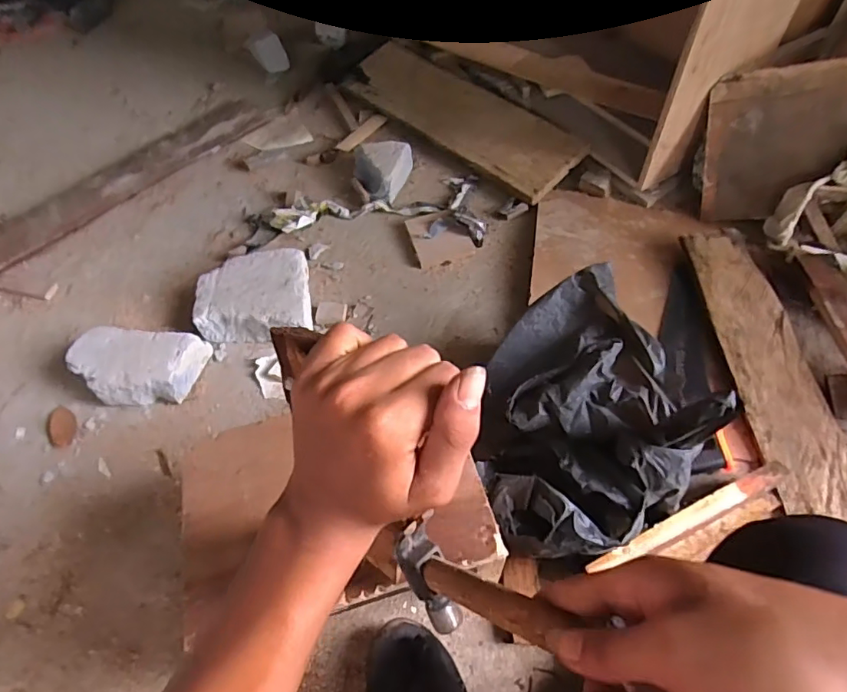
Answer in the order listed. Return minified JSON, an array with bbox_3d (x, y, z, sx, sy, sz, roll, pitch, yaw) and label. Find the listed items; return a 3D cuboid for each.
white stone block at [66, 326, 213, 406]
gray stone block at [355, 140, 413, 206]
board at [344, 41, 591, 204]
[{"bbox_3d":[-0.489,0.035,0.902,0.220,0.077,0.123,-1,57,4],"label":"white stone block"},{"bbox_3d":[-0.093,-0.382,1.150,0.123,0.063,0.140,2,57,5],"label":"gray stone block"},{"bbox_3d":[0.069,-0.557,1.260,0.181,0.026,0.677,-43,60,-8],"label":"board"}]

